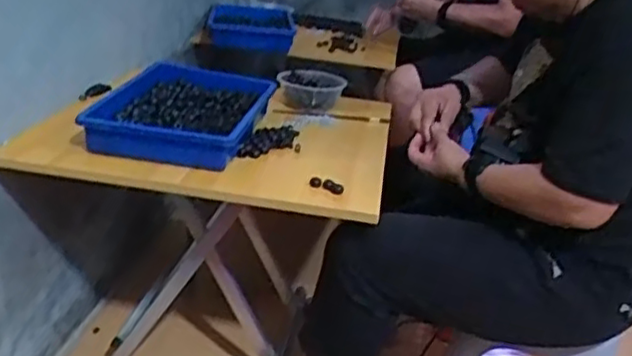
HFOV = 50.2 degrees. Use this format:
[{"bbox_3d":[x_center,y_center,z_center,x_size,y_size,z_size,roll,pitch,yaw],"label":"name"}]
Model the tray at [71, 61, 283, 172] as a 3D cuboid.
[{"bbox_3d":[-0.231,-0.116,1.214,0.241,0.081,0.365,9,22,4],"label":"tray"}]

